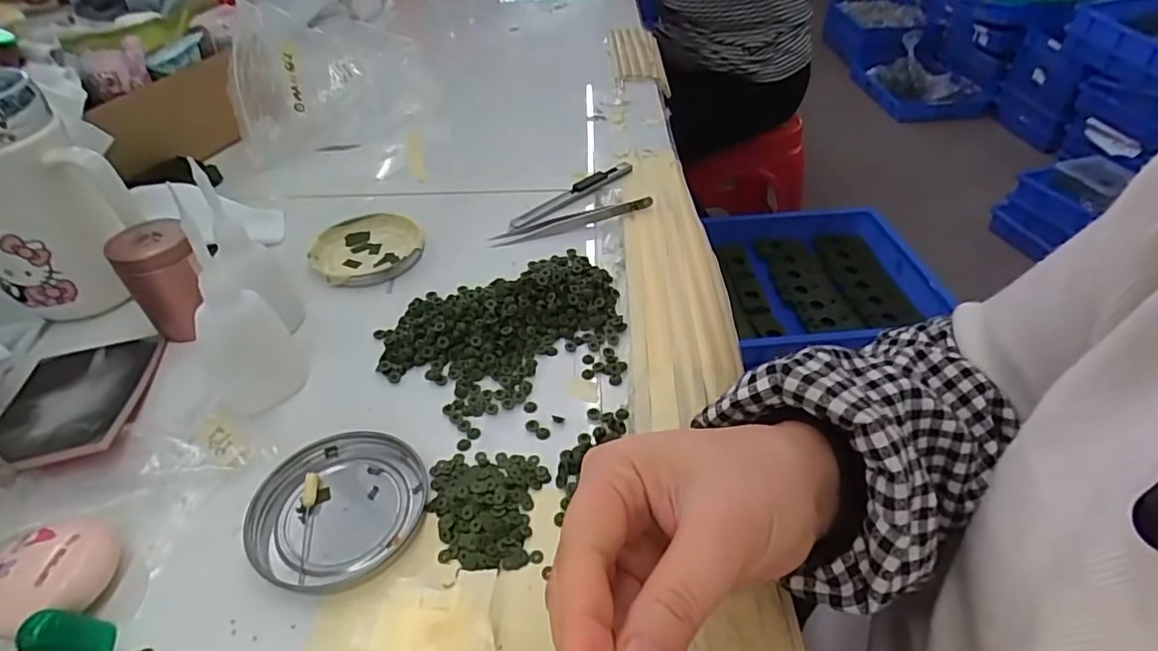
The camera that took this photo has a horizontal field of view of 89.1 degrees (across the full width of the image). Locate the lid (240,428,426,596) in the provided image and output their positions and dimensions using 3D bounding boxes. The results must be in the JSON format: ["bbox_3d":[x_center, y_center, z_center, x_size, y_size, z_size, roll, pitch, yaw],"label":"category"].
[{"bbox_3d":[-0.113,0.085,0.276,0.076,0.010,0.076,-1,42,1],"label":"lid"}]

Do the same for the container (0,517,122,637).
[{"bbox_3d":[-0.220,0.103,0.244,0.041,0.017,0.045,2,42,4],"label":"container"}]

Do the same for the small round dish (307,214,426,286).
[{"bbox_3d":[-0.156,-0.058,0.435,0.078,0.009,0.076,-1,42,1],"label":"small round dish"}]

